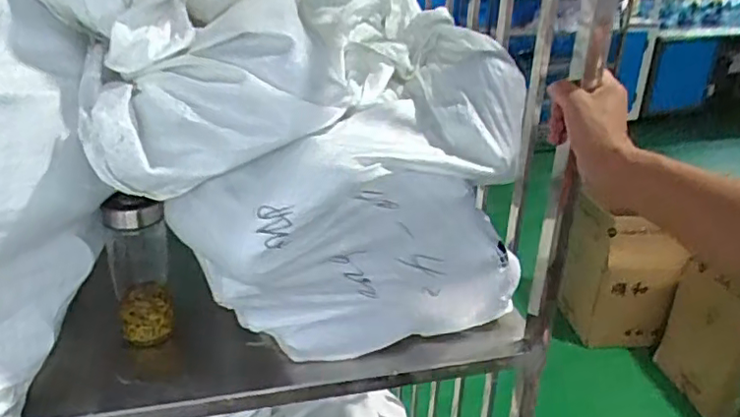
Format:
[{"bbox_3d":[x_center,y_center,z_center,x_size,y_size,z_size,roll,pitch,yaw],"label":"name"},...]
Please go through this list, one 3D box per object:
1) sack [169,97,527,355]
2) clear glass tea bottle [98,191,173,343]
[{"bbox_3d":[-0.012,0.043,0.722,0.419,0.278,0.159,-7,27,-18],"label":"sack"},{"bbox_3d":[-0.291,0.072,0.762,0.077,0.209,0.085,-9,27,-20],"label":"clear glass tea bottle"}]

